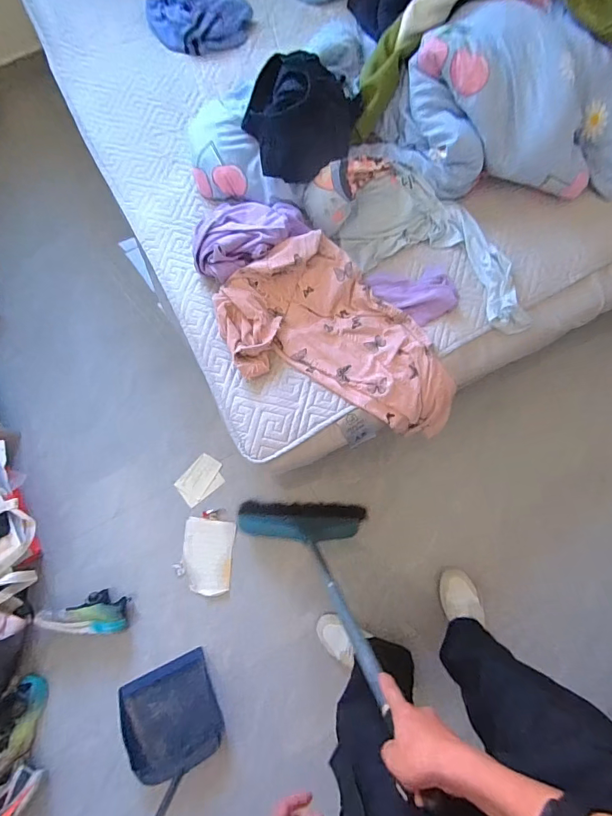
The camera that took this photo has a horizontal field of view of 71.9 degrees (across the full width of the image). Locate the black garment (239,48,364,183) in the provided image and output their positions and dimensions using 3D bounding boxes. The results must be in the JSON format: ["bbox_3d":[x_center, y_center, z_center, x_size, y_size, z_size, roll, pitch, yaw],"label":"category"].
[{"bbox_3d":[-0.013,-0.585,0.841,0.219,0.110,0.218,0,77,-1],"label":"black garment"}]

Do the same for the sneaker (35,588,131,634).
[{"bbox_3d":[-0.600,0.552,1.139,0.222,0.076,0.096,1,77,-1],"label":"sneaker"}]

